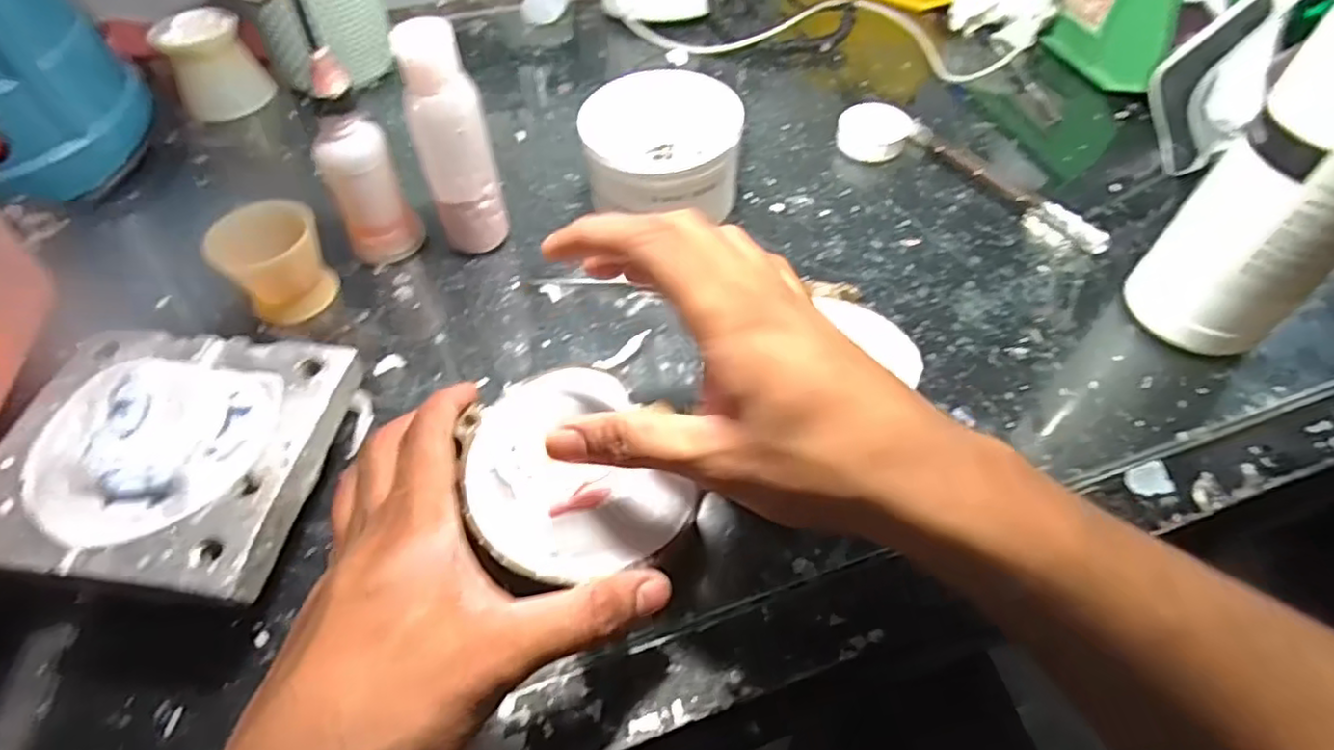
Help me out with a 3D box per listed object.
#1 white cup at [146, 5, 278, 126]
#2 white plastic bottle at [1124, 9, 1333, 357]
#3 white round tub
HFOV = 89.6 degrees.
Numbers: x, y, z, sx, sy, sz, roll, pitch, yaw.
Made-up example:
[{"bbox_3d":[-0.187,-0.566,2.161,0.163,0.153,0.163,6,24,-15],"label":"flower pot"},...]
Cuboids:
[{"bbox_3d":[-0.331,-0.227,0.489,0.059,0.055,0.051,-33,60,-23],"label":"white cup"},{"bbox_3d":[0.291,-0.093,0.304,0.062,0.193,0.065,33,60,22],"label":"white plastic bottle"},{"bbox_3d":[-0.003,-0.129,0.409,0.092,0.067,0.090,0,53,0],"label":"white round tub"}]

